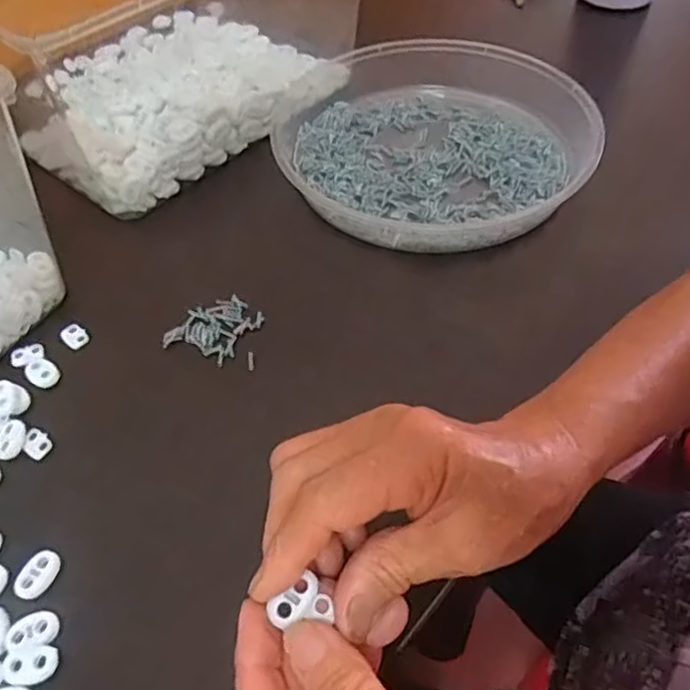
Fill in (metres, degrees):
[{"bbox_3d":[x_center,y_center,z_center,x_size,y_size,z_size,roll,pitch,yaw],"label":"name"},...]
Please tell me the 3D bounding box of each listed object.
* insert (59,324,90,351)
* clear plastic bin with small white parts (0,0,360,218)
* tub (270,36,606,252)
[{"bbox_3d":[-0.169,-0.006,0.389,0.019,0.004,0.014,33,60,26],"label":"insert"},{"bbox_3d":[-0.189,-0.277,0.521,0.309,0.132,0.259,32,60,25],"label":"clear plastic bin with small white parts"},{"bbox_3d":[0.066,-0.153,0.475,0.223,0.048,0.218,-2,52,2],"label":"tub"}]

